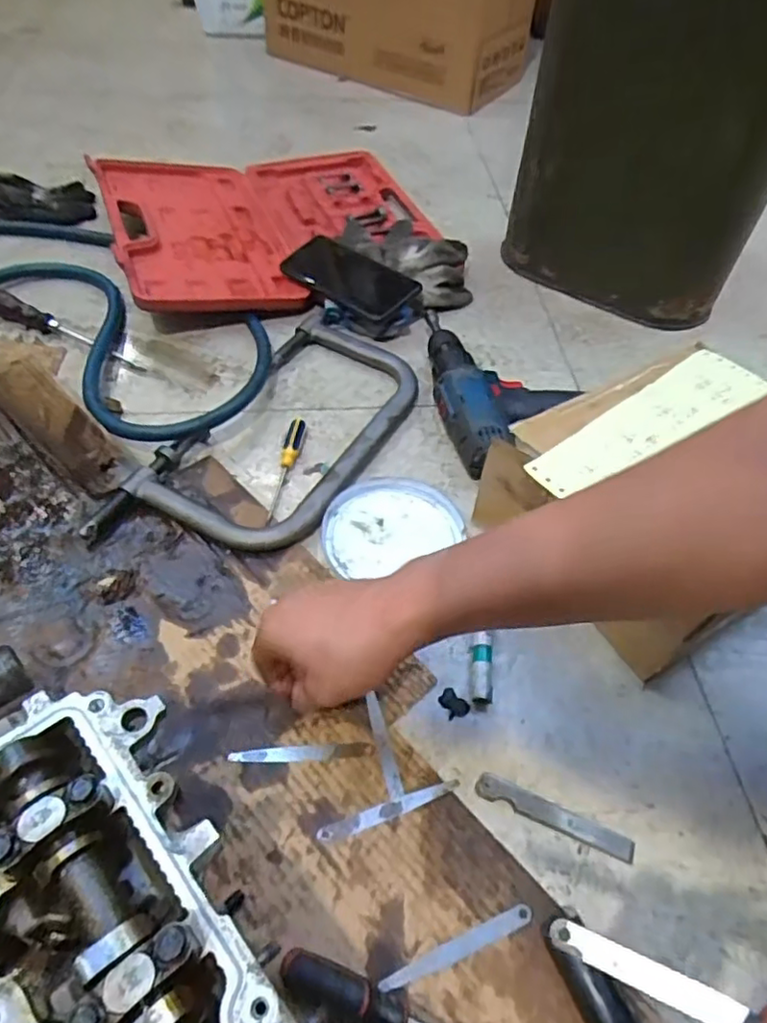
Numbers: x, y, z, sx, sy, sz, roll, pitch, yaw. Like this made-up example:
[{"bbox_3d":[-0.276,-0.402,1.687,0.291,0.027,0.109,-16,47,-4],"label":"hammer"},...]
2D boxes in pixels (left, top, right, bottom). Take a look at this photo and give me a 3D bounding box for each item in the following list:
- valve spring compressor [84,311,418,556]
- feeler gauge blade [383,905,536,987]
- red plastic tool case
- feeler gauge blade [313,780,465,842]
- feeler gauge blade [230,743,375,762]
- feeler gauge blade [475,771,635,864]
[{"bbox_3d":[-0.095,-0.071,0.599,0.166,0.023,0.352,27,56,16],"label":"valve spring compressor"},{"bbox_3d":[0.044,0.255,0.367,0.096,0.004,0.011,-17,50,-17],"label":"feeler gauge blade"},{"bbox_3d":[-0.145,-0.377,0.810,0.400,0.058,0.344,-20,56,-18],"label":"red plastic tool case"},{"bbox_3d":[0.005,0.196,0.414,0.097,0.008,0.010,-15,54,-12],"label":"feeler gauge blade"},{"bbox_3d":[-0.056,0.164,0.430,0.095,0.004,0.011,-1,53,-4],"label":"feeler gauge blade"},{"bbox_3d":[0.113,0.201,0.417,0.105,0.005,0.017,21,51,11],"label":"feeler gauge blade"}]

